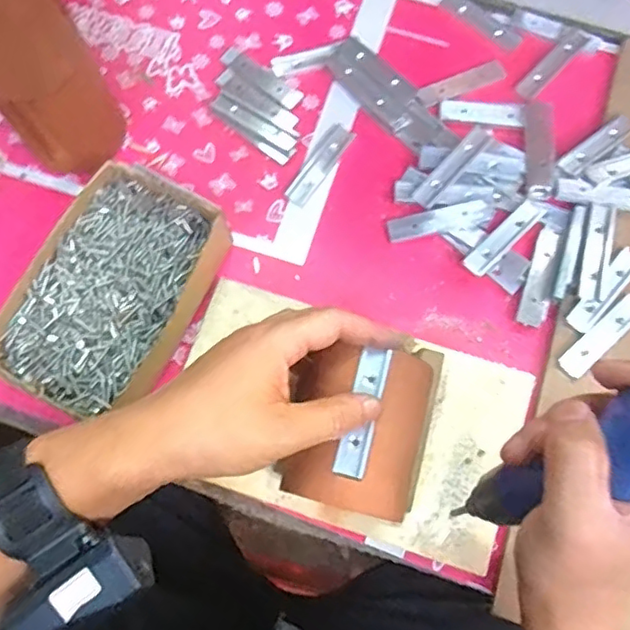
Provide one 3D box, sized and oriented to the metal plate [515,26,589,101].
[{"bbox_3d":[0.206,-0.218,0.527,0.019,0.006,0.082,43,79,9],"label":"metal plate"}]

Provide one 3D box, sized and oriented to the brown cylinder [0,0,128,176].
[{"bbox_3d":[-0.199,-0.178,0.420,0.074,0.199,0.071,-38,79,-9],"label":"brown cylinder"}]

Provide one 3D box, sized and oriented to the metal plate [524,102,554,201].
[{"bbox_3d":[0.184,-0.135,0.500,0.022,0.004,0.085,0,76,10],"label":"metal plate"}]

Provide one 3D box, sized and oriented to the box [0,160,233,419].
[{"bbox_3d":[-0.144,-0.014,0.449,0.113,0.048,0.174,24,77,6],"label":"box"}]

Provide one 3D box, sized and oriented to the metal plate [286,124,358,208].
[{"bbox_3d":[0.004,-0.125,0.509,0.022,0.006,0.079,34,78,7],"label":"metal plate"}]

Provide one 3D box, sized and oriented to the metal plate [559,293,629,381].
[{"bbox_3d":[0.214,0.017,0.458,0.079,0.004,0.020,-40,80,-10],"label":"metal plate"}]

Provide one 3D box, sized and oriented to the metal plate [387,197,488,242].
[{"bbox_3d":[0.097,-0.076,0.488,0.078,0.004,0.018,-15,86,7],"label":"metal plate"}]

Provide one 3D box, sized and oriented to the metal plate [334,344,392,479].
[{"bbox_3d":[0.029,0.058,0.368,0.019,0.006,0.079,14,73,5],"label":"metal plate"}]

